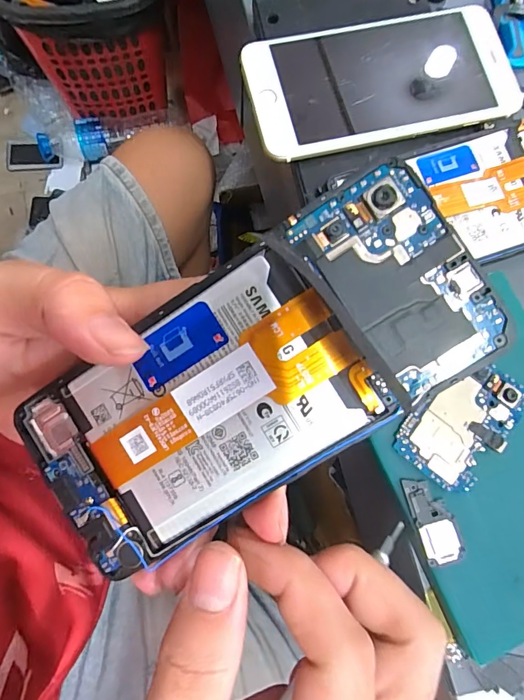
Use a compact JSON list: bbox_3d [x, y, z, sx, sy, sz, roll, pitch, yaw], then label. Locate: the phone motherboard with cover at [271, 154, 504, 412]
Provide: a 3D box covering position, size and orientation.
[{"bbox_3d":[0.043,-0.022,0.134,0.045,0.008,0.071,-35,87,7],"label":"phone motherboard with cover"}]

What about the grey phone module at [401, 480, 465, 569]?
[{"bbox_3d":[0.082,0.081,0.199,0.018,0.004,0.040,-16,80,-7],"label":"grey phone module"}]

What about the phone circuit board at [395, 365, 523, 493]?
[{"bbox_3d":[0.101,0.036,0.208,0.042,0.004,0.065,43,79,5],"label":"phone circuit board"}]

